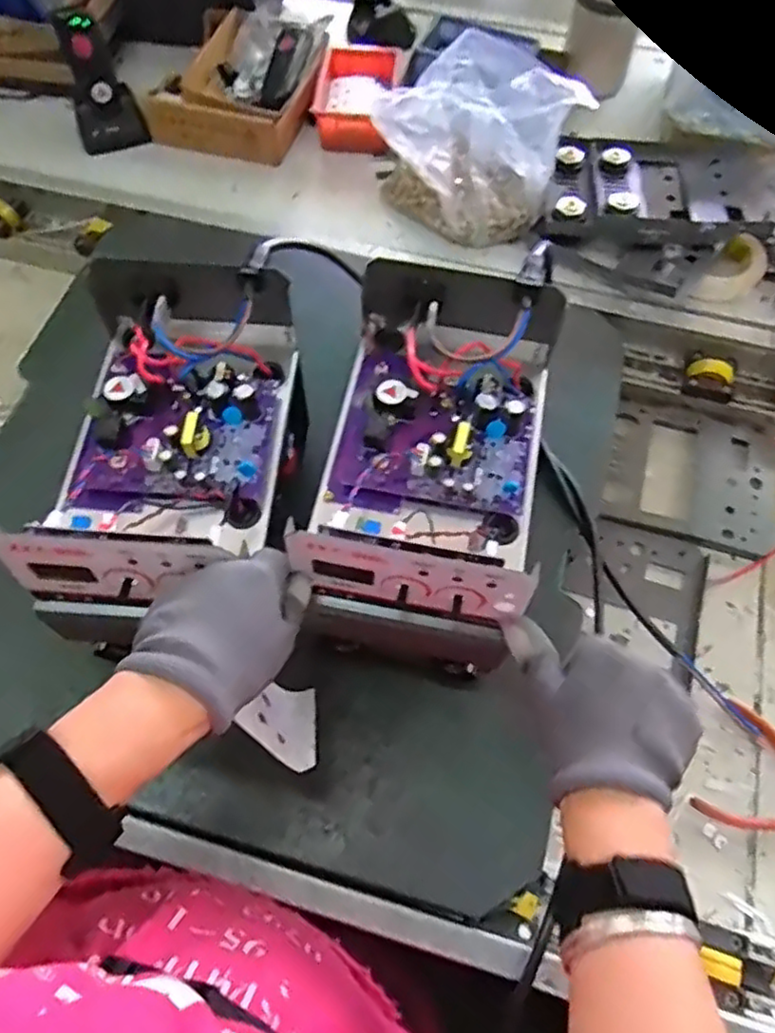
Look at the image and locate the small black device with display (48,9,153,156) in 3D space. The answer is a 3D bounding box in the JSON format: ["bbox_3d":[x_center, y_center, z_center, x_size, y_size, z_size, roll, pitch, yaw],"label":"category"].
[{"bbox_3d":[-0.353,-0.522,0.823,0.081,0.144,0.053,-22,35,-11],"label":"small black device with display"}]

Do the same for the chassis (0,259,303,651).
[{"bbox_3d":[-0.154,-0.052,0.485,0.146,0.098,0.249,5,63,2],"label":"chassis"}]

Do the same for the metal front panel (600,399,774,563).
[{"bbox_3d":[0.325,-0.044,0.732,0.177,0.016,0.156,16,64,8],"label":"metal front panel"}]

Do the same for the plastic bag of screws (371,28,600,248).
[{"bbox_3d":[0.088,-0.385,0.716,0.191,0.191,0.094,12,64,6],"label":"plastic bag of screws"}]

